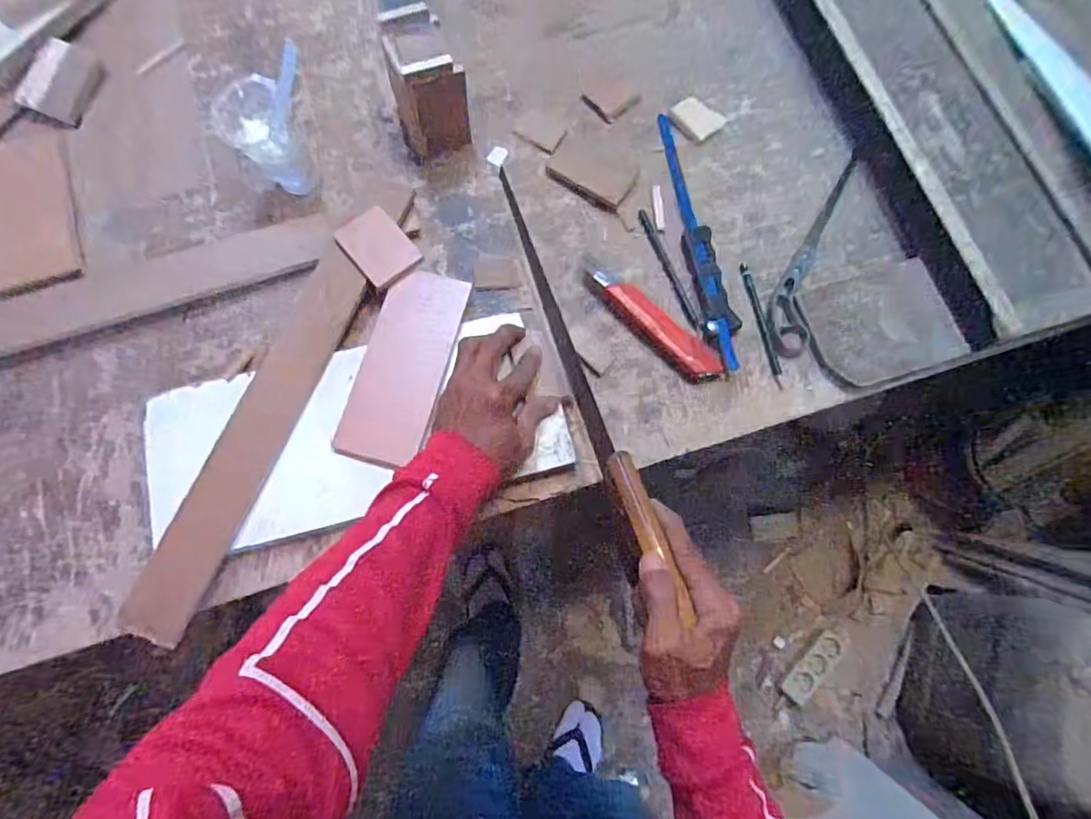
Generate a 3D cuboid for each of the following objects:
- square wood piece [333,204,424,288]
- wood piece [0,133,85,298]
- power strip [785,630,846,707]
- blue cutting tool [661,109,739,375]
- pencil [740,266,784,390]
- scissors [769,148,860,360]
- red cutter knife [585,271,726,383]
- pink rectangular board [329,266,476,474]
[{"bbox_3d":[-0.160,-0.155,0.508,0.055,0.005,0.078,-40,76,-3],"label":"square wood piece"},{"bbox_3d":[-0.519,-0.199,0.537,0.081,0.008,0.179,-20,76,-7],"label":"wood piece"},{"bbox_3d":[0.553,0.526,1.097,0.164,0.030,0.048,-44,79,-11],"label":"power strip"},{"bbox_3d":[0.157,-0.180,0.551,0.033,0.011,0.291,-7,75,-3],"label":"blue cutting tool"},{"bbox_3d":[0.215,-0.086,0.530,0.010,0.004,0.132,-9,75,-4],"label":"pencil"},{"bbox_3d":[0.273,-0.168,0.552,0.044,0.009,0.249,20,75,4],"label":"scissors"},{"bbox_3d":[0.105,-0.084,0.520,0.159,0.022,0.035,42,78,9],"label":"red cutter knife"},{"bbox_3d":[-0.128,-0.040,0.487,0.075,0.005,0.180,16,80,-3],"label":"pink rectangular board"}]

